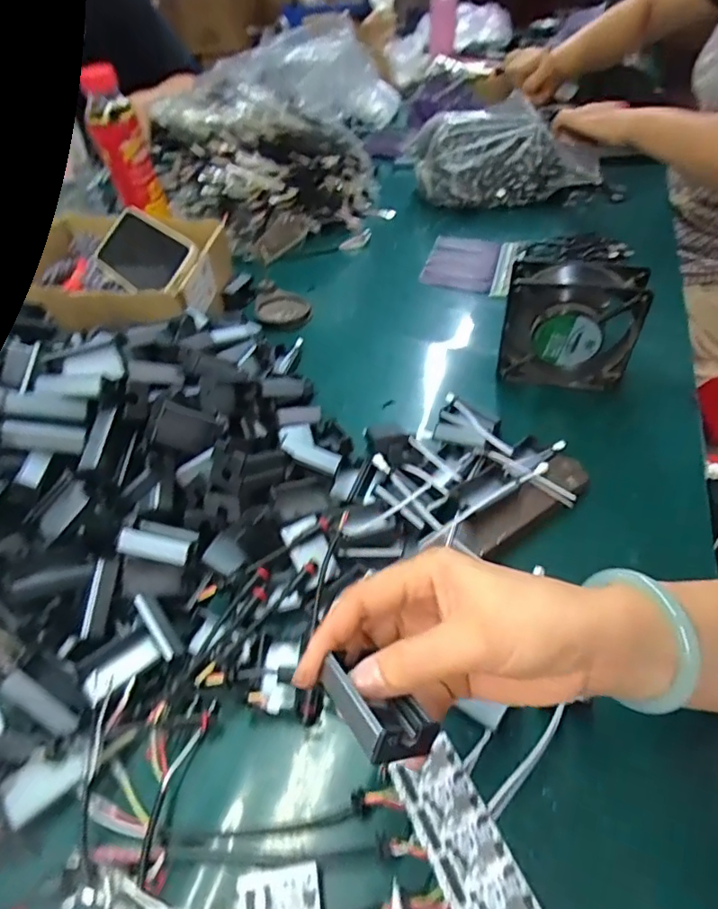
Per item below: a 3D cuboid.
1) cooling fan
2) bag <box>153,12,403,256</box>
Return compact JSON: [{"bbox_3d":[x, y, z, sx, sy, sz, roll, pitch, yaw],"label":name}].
[{"bbox_3d":[0.200,-0.117,0.528,0.119,0.123,0.036,10,46,12],"label":"cooling fan"},{"bbox_3d":[-0.147,-0.495,0.872,0.344,0.223,0.314,-16,46,-14],"label":"bag"}]

